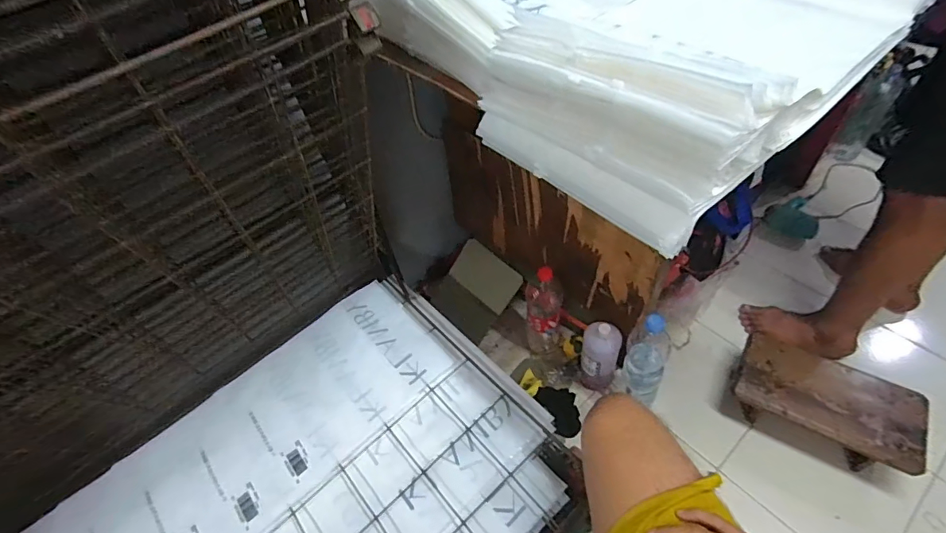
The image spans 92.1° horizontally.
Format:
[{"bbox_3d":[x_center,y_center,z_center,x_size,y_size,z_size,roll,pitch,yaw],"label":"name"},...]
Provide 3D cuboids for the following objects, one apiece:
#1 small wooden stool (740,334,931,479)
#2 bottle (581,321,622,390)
[{"bbox_3d":[0.754,0.292,0.978,0.336,0.097,0.206,17,55,22],"label":"small wooden stool"},{"bbox_3d":[0.297,0.216,1.077,0.084,0.217,0.074,18,55,22],"label":"bottle"}]

